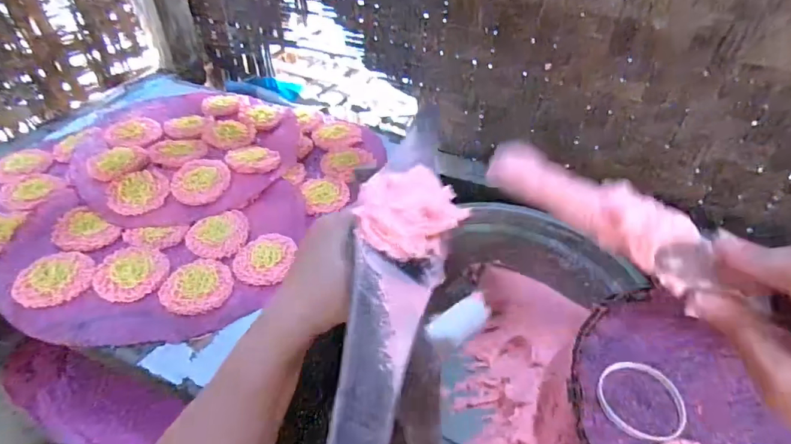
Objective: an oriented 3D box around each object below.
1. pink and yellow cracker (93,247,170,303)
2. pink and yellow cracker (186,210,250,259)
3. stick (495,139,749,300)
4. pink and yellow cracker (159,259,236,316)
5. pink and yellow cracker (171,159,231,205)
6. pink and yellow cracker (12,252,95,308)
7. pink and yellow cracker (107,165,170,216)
[{"bbox_3d":[-0.316,0.059,0.557,0.087,0.006,0.078,13,44,14],"label":"pink and yellow cracker"},{"bbox_3d":[-0.230,0.017,0.609,0.077,0.016,0.073,0,42,0],"label":"pink and yellow cracker"},{"bbox_3d":[0.117,-0.002,0.251,0.141,0.029,0.021,29,46,0],"label":"stick"},{"bbox_3d":[-0.234,0.071,0.547,0.076,0.006,0.083,0,42,0],"label":"pink and yellow cracker"},{"bbox_3d":[-0.277,-0.058,0.665,0.078,0.006,0.082,1,57,-2],"label":"pink and yellow cracker"},{"bbox_3d":[-0.397,0.064,0.545,0.079,0.007,0.084,-34,52,-31],"label":"pink and yellow cracker"},{"bbox_3d":[-0.354,-0.042,0.648,0.076,0.015,0.076,-25,48,-25],"label":"pink and yellow cracker"}]

